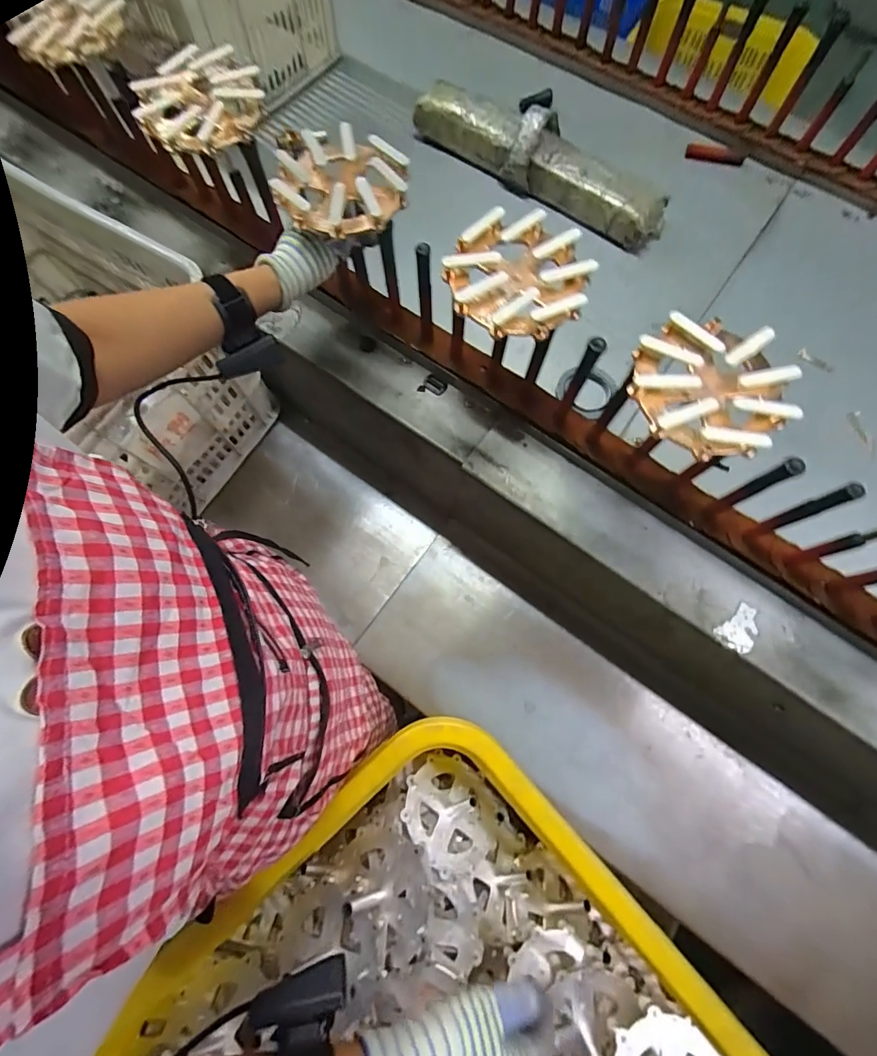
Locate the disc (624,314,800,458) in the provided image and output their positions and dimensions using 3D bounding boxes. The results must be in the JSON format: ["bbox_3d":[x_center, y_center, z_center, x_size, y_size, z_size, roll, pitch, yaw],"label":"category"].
[{"bbox_3d":[0.237,-0.128,0.393,0.130,0.033,0.132,10,72,3],"label":"disc"}]

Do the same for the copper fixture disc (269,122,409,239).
[{"bbox_3d":[-0.103,-0.368,0.482,0.135,0.033,0.145,0,72,0],"label":"copper fixture disc"}]

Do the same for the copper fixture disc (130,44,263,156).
[{"bbox_3d":[-0.278,-0.499,0.524,0.140,0.032,0.135,-11,72,-4],"label":"copper fixture disc"}]

